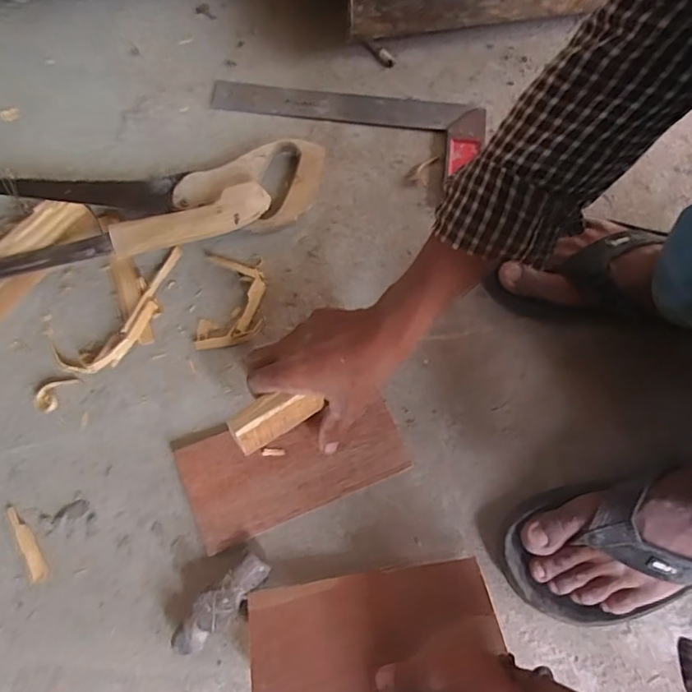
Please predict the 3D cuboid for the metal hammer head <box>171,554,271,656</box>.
[{"bbox_3d":[-0.104,0.216,0.437,0.092,0.033,0.031,-43,81,-11],"label":"metal hammer head"}]

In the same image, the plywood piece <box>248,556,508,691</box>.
[{"bbox_3d":[0.023,0.227,0.415,0.197,0.011,0.092,-8,49,-7],"label":"plywood piece"}]

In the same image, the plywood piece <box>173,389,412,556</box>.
[{"bbox_3d":[-0.047,0.105,0.478,0.196,0.014,0.093,-22,78,-6],"label":"plywood piece"}]

